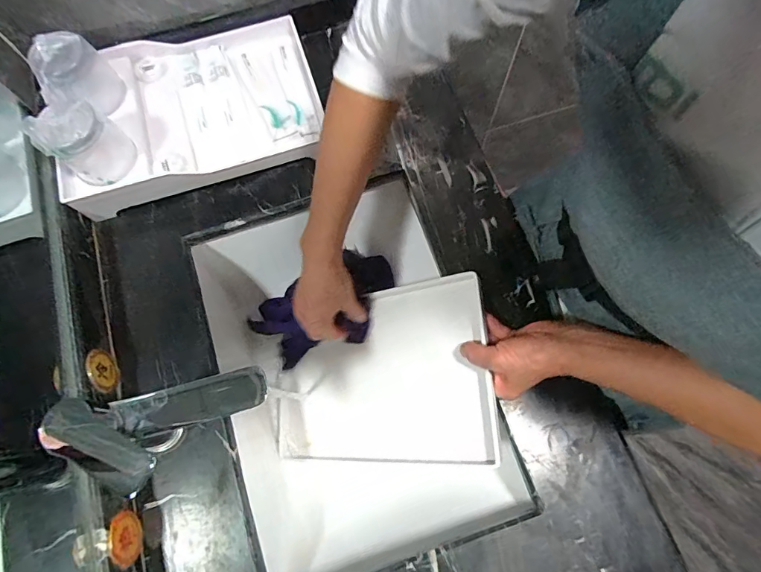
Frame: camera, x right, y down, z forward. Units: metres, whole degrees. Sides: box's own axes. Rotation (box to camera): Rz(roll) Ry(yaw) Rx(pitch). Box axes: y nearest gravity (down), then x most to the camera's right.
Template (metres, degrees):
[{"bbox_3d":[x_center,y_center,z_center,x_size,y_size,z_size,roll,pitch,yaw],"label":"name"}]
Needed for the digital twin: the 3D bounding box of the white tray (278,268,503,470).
[{"bbox_3d":[-0.011,0.115,0.542,0.309,0.022,0.207,-12,73,30],"label":"white tray"}]

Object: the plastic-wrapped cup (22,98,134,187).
[{"bbox_3d":[-0.352,-0.172,0.502,0.070,0.092,0.077,0,73,1],"label":"plastic-wrapped cup"}]

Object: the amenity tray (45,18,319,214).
[{"bbox_3d":[-0.247,-0.236,0.568,0.317,0.064,0.224,-15,73,-3],"label":"amenity tray"}]

